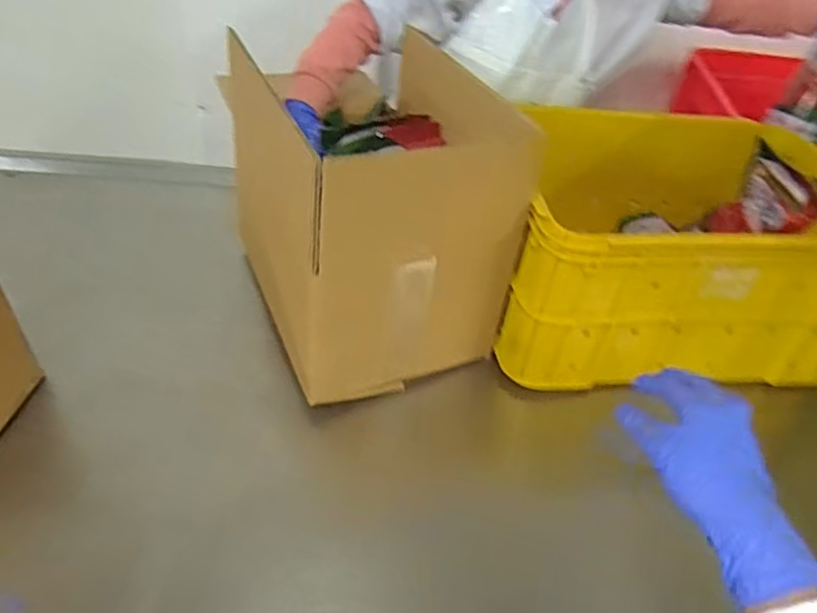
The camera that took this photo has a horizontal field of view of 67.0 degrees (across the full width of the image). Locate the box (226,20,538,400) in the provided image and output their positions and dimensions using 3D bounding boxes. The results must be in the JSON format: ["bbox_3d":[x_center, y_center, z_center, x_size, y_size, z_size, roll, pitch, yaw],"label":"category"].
[{"bbox_3d":[-0.064,-0.162,0.882,0.327,0.318,0.452,-15,45,-21],"label":"box"}]

